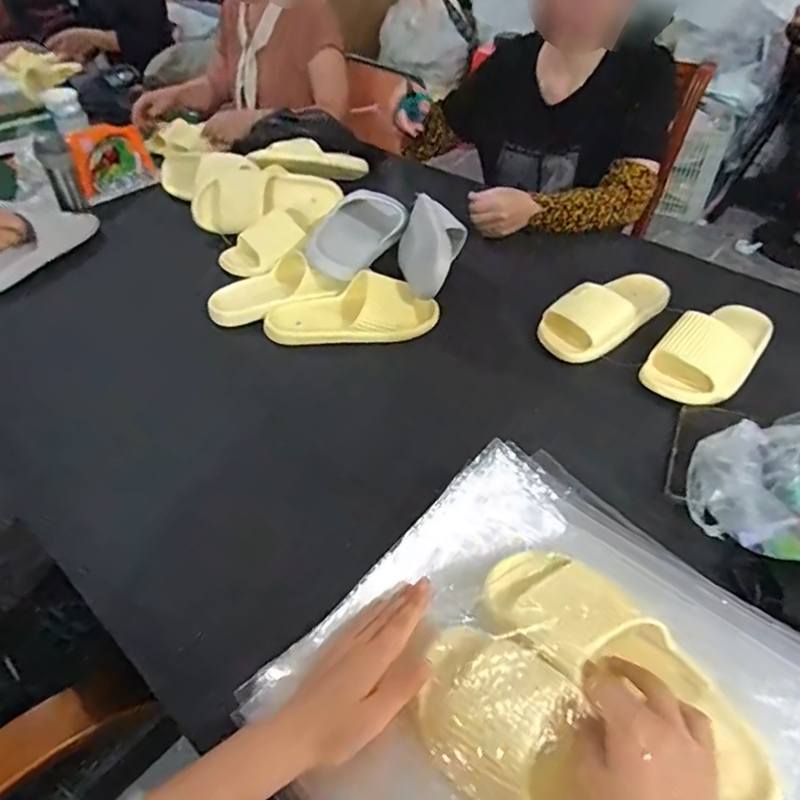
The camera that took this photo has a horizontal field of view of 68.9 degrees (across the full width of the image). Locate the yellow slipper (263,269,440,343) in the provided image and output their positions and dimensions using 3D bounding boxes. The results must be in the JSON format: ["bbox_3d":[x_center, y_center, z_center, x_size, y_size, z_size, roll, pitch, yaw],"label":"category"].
[{"bbox_3d":[-0.068,-0.131,0.818,0.235,0.064,0.087,-4,44,-4],"label":"yellow slipper"}]

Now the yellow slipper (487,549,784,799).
[{"bbox_3d":[0.167,0.198,0.438,0.093,0.055,0.236,-34,56,-30],"label":"yellow slipper"}]

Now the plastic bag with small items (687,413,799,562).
[{"bbox_3d":[0.366,0.070,0.570,0.145,0.088,0.144,16,46,17],"label":"plastic bag with small items"}]

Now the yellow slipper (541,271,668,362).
[{"bbox_3d":[0.292,-0.132,0.827,0.214,0.058,0.102,-33,52,-29],"label":"yellow slipper"}]

